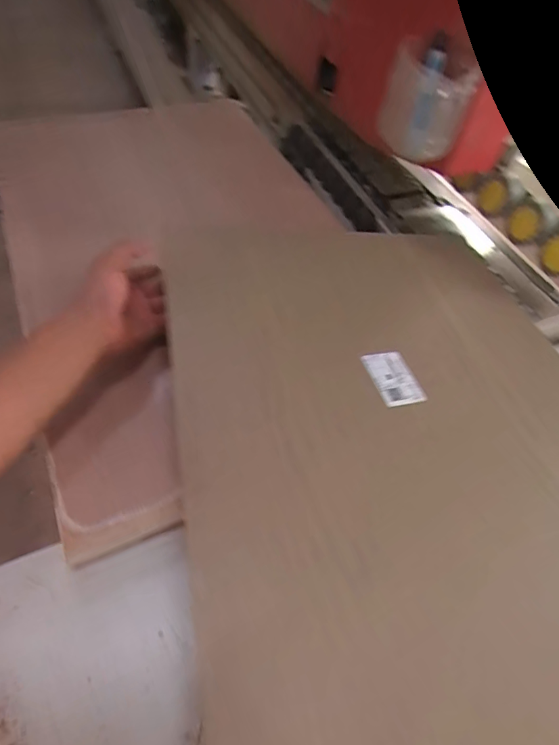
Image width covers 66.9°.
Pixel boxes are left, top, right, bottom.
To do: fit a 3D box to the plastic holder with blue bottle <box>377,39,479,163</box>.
[{"bbox_3d":[0.180,-0.328,0.511,0.080,0.112,0.084,-16,58,-21],"label":"plastic holder with blue bottle"}]

